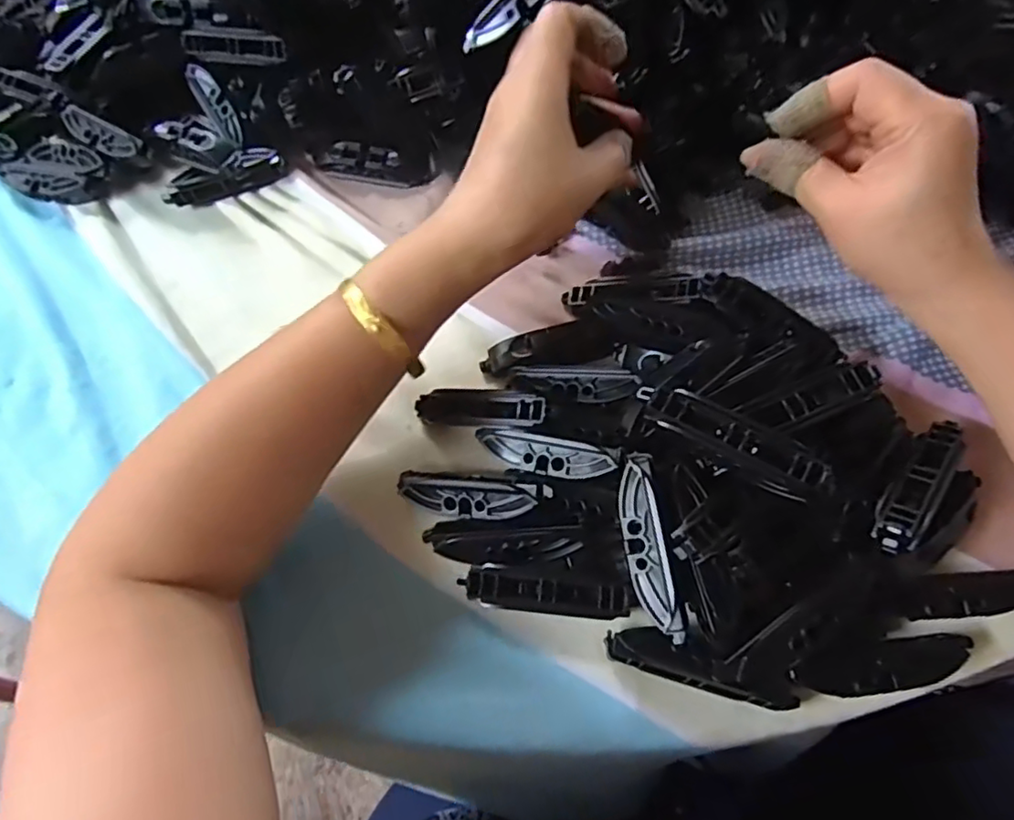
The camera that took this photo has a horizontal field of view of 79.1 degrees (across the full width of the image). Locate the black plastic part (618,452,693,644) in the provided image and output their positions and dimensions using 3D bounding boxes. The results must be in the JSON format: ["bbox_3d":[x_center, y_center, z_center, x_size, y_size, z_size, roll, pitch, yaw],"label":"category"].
[{"bbox_3d":[0.063,0.060,0.268,0.021,0.013,0.079,-11,80,-1],"label":"black plastic part"}]

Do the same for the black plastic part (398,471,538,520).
[{"bbox_3d":[-0.021,0.041,0.297,0.072,0.012,0.018,4,65,24],"label":"black plastic part"}]

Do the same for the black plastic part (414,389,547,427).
[{"bbox_3d":[-0.014,-0.002,0.315,0.074,0.012,0.017,1,64,27],"label":"black plastic part"}]

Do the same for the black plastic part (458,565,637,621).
[{"bbox_3d":[0.019,0.084,0.283,0.077,0.009,0.017,6,67,6],"label":"black plastic part"}]

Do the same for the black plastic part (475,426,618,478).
[{"bbox_3d":[0.017,0.021,0.300,0.071,0.011,0.018,10,66,28],"label":"black plastic part"}]

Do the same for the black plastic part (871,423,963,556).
[{"bbox_3d":[0.181,0.031,0.271,0.015,0.011,0.080,38,61,18],"label":"black plastic part"}]

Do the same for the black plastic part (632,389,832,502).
[{"bbox_3d":[0.091,0.012,0.251,0.078,0.011,0.020,30,71,15],"label":"black plastic part"}]

